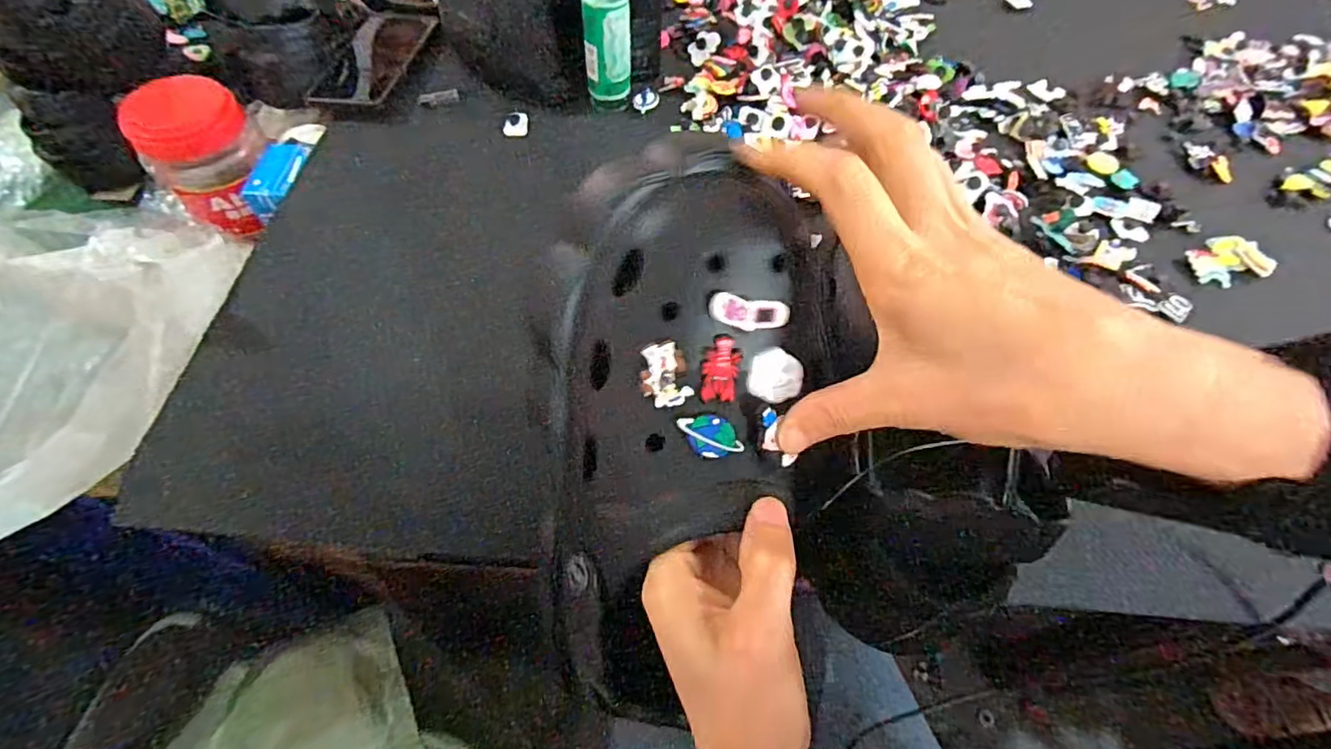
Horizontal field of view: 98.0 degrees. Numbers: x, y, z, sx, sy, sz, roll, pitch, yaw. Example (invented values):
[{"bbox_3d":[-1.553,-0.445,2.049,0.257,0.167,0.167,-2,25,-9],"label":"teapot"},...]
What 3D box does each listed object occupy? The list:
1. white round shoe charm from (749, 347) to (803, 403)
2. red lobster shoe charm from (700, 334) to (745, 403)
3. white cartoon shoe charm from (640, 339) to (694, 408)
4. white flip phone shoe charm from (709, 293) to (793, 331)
[{"bbox_3d":[0.047,0.000,0.244,0.022,0.010,0.022,0,91,-8],"label":"white round shoe charm"},{"bbox_3d":[0.023,-0.002,0.237,0.015,0.004,0.027,8,94,-8],"label":"red lobster shoe charm"},{"bbox_3d":[0.000,0.000,0.236,0.019,0.004,0.026,-15,92,-4],"label":"white cartoon shoe charm"},{"bbox_3d":[0.034,-0.025,0.234,0.035,0.013,0.004,6,16,-19],"label":"white flip phone shoe charm"}]

